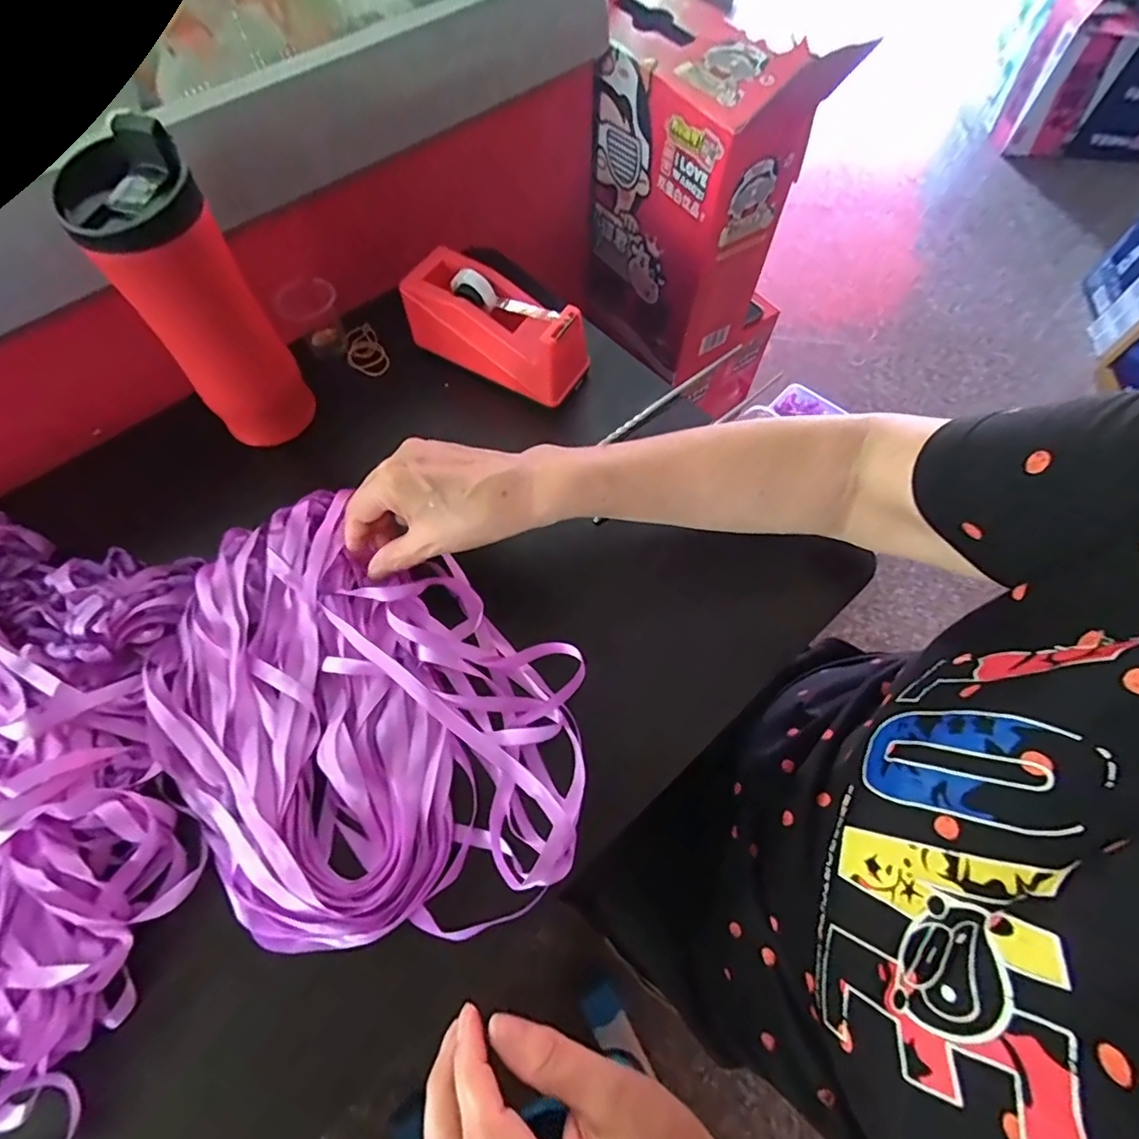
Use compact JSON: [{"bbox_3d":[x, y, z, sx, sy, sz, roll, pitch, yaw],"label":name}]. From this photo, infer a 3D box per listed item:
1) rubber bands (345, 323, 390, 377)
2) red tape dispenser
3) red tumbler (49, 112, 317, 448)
[{"bbox_3d":[-0.186,-0.199,0.515,0.034,0.014,0.064,-22,65,-11],"label":"rubber bands"},{"bbox_3d":[-0.059,-0.200,0.464,0.159,0.060,0.068,31,67,14],"label":"red tape dispenser"},{"bbox_3d":[-0.247,-0.174,0.388,0.070,0.191,0.070,-31,68,-15],"label":"red tumbler"}]

